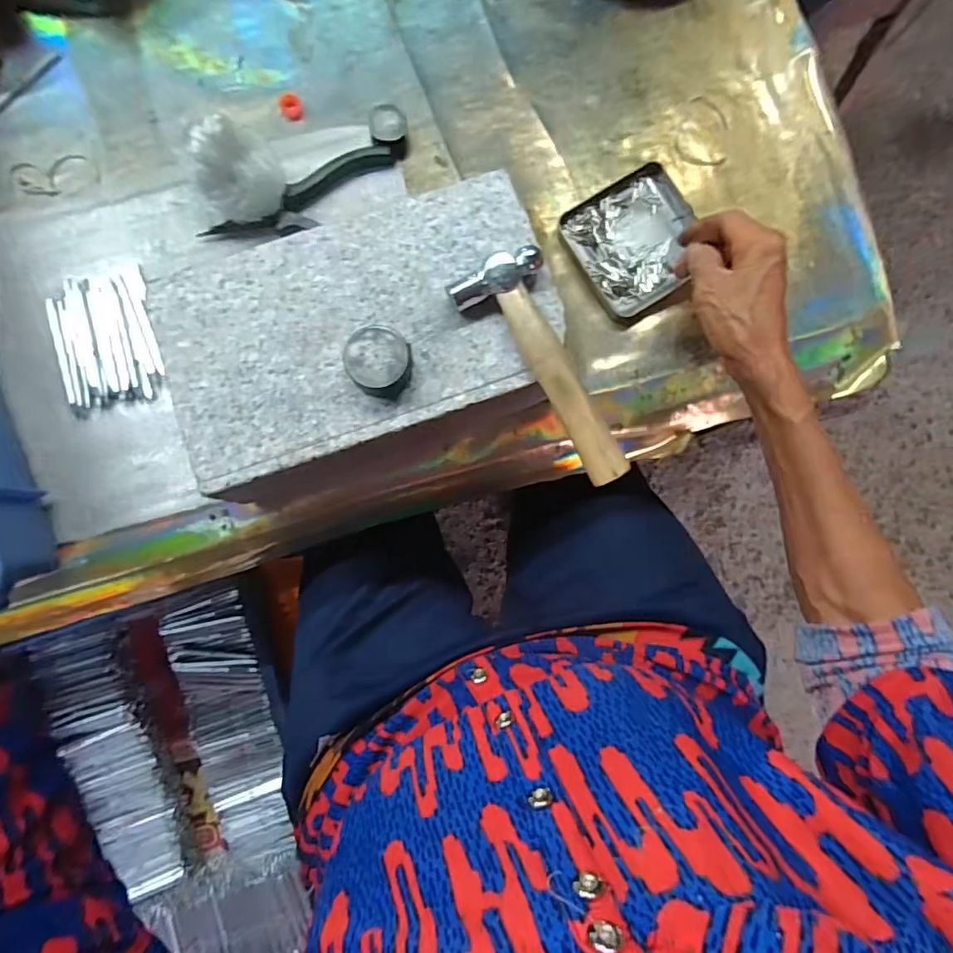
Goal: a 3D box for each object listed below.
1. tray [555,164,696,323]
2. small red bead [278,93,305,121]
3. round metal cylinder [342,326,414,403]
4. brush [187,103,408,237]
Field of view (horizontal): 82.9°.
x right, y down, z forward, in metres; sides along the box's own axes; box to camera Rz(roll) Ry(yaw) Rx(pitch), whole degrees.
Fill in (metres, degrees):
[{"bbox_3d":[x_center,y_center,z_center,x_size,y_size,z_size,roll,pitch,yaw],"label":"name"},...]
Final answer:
[{"bbox_3d":[0.126,-0.186,0.424,0.100,0.011,0.098,-34,84,-7],"label":"tray"},{"bbox_3d":[-0.147,-0.295,0.429,0.018,0.009,0.016,-19,85,-3],"label":"small red bead"},{"bbox_3d":[-0.058,-0.068,0.322,0.037,0.022,0.037,0,84,-1],"label":"round metal cylinder"},{"bbox_3d":[-0.128,-0.230,0.391,0.172,0.065,0.056,-27,85,-4],"label":"brush"}]

